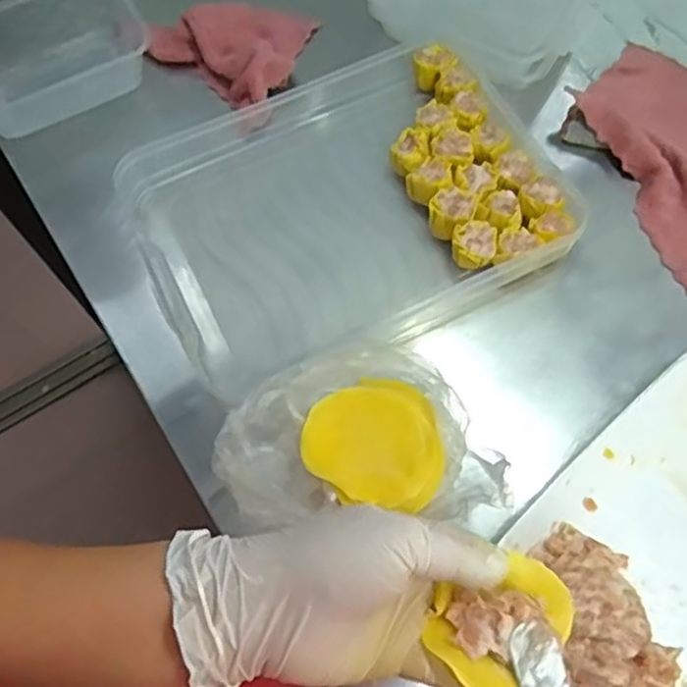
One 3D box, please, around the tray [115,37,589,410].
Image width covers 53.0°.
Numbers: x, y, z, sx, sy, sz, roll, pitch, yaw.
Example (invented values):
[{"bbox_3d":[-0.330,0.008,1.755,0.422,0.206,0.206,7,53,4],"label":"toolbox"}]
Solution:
[{"bbox_3d":[0.001,-0.117,0.549,0.315,0.039,0.246,-25,69,-10],"label":"tray"}]

